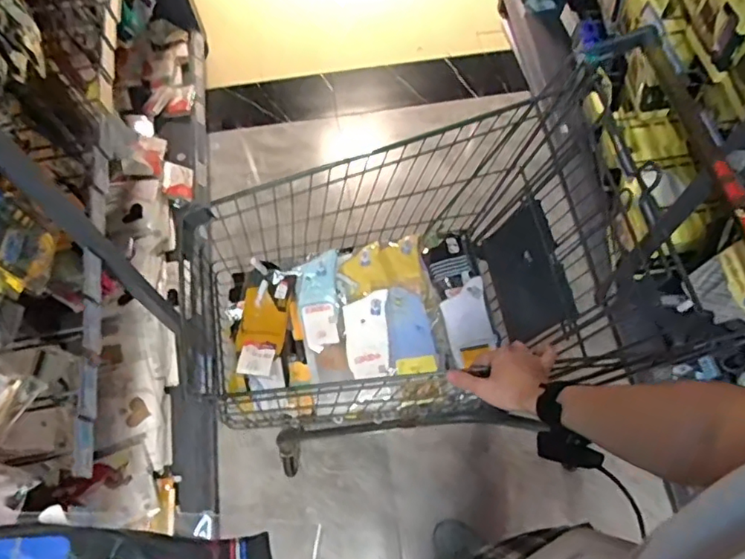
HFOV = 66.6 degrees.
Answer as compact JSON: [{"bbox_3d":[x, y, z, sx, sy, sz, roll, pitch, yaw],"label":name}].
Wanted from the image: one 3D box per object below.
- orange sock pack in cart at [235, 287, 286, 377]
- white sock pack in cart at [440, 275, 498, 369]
[{"bbox_3d":[-0.212,0.100,1.069,0.088,0.022,0.166,6,66,5],"label":"orange sock pack in cart"},{"bbox_3d":[0.187,0.080,1.099,0.089,0.021,0.161,-11,66,-3],"label":"white sock pack in cart"}]

